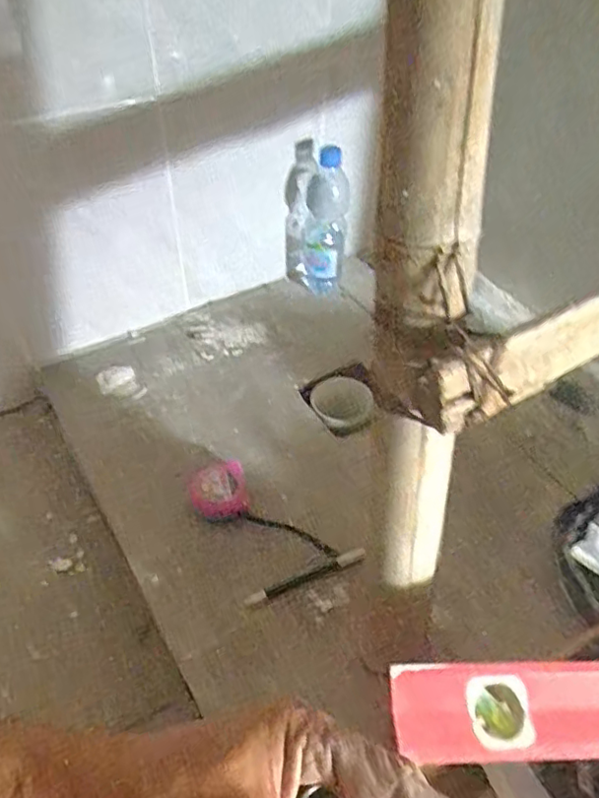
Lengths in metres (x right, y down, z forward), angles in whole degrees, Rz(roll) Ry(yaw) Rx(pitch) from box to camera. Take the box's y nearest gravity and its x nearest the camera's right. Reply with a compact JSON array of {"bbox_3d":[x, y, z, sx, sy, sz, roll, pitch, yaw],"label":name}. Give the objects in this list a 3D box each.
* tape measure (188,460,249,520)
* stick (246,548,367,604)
[{"bbox_3d":[-0.095,0.109,0.694,0.063,0.029,0.065,-11,47,-12],"label":"tape measure"},{"bbox_3d":[0.008,0.193,0.644,0.138,0.015,0.012,-16,48,-16],"label":"stick"}]

